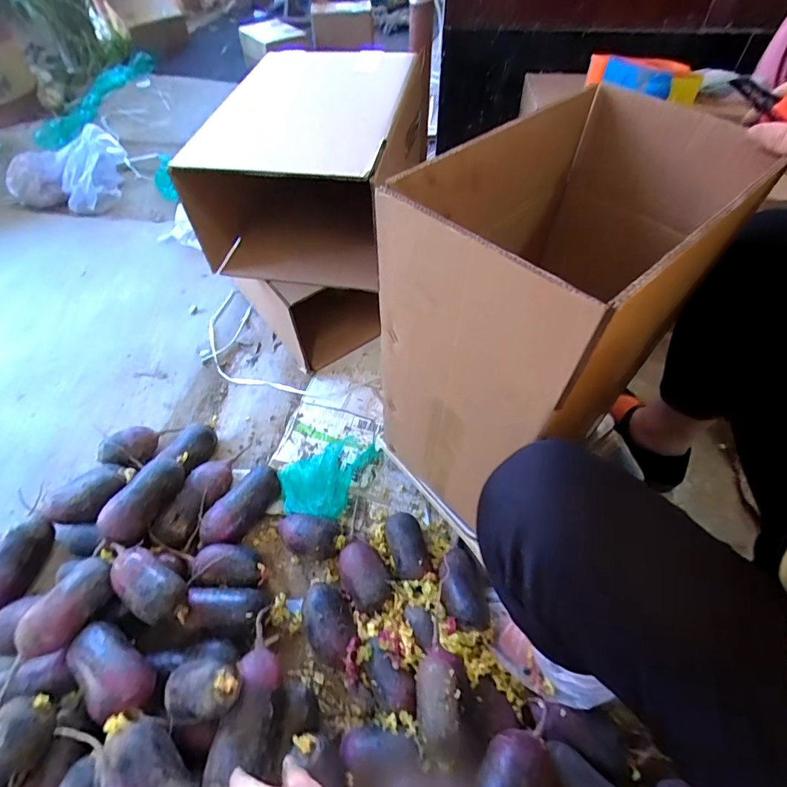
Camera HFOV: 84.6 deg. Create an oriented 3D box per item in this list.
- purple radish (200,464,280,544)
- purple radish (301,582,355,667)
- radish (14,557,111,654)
[{"bbox_3d":[-0.241,0.178,0.686,0.061,0.062,0.141,29,59,19],"label":"purple radish"},{"bbox_3d":[-0.087,0.314,0.587,0.063,0.061,0.103,-21,57,-16],"label":"purple radish"},{"bbox_3d":[-0.409,0.273,0.556,0.065,0.072,0.119,9,54,6],"label":"radish"}]

